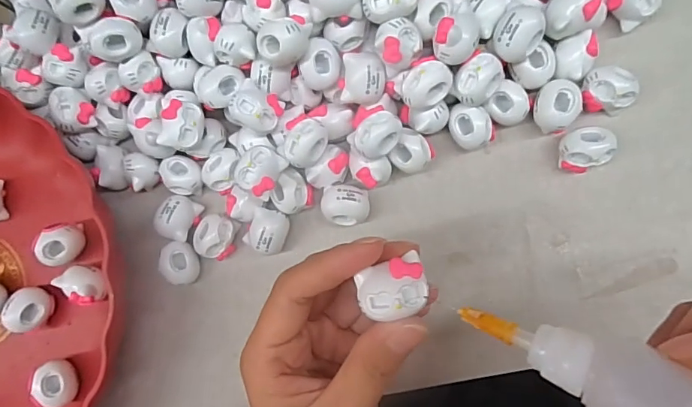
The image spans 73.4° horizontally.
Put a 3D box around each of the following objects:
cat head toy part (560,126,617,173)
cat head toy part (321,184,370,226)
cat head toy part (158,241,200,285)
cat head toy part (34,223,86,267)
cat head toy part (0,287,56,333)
[{"bbox_3d":[0.122,-0.027,0.238,0.024,0.019,0.021,-7,83,7],"label":"cat head toy part"},{"bbox_3d":[0.000,0.001,0.252,0.024,0.019,0.021,0,84,8],"label":"cat head toy part"},{"bbox_3d":[-0.093,0.033,0.260,0.016,0.015,0.023,-1,85,7],"label":"cat head toy part"},{"bbox_3d":[-0.162,0.023,0.264,0.019,0.015,0.024,-1,84,8],"label":"cat head toy part"},{"bbox_3d":[-0.181,0.060,0.265,0.019,0.018,0.024,-6,83,7],"label":"cat head toy part"}]

